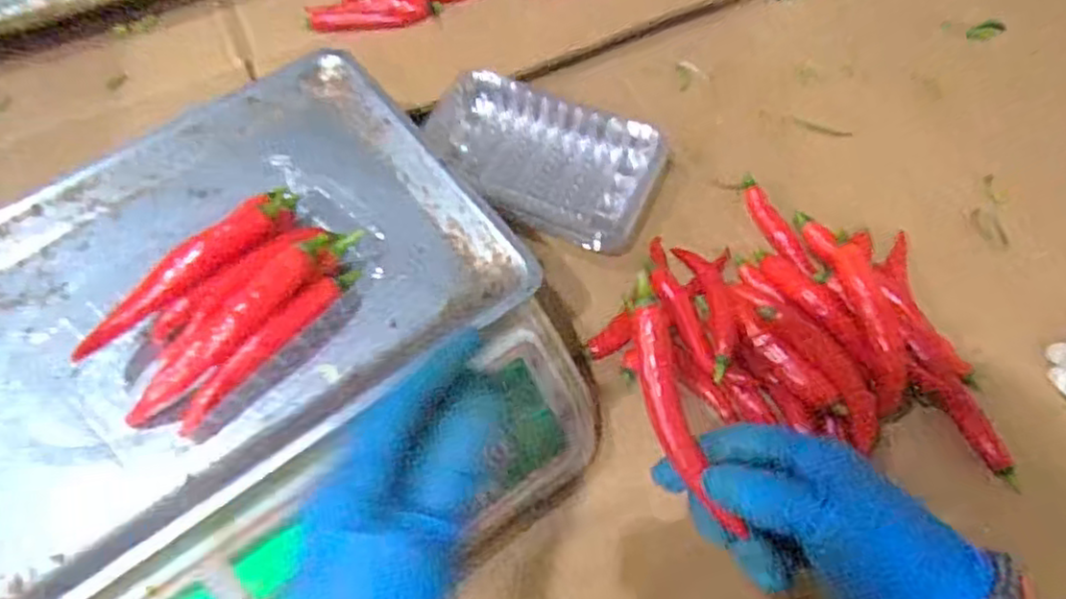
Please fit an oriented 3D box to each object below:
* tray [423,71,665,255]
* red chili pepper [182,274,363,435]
[{"bbox_3d":[0.008,-0.120,0.555,0.187,0.026,0.119,23,65,13],"label":"tray"},{"bbox_3d":[-0.142,0.023,0.369,0.015,0.015,0.119,38,69,18],"label":"red chili pepper"}]

